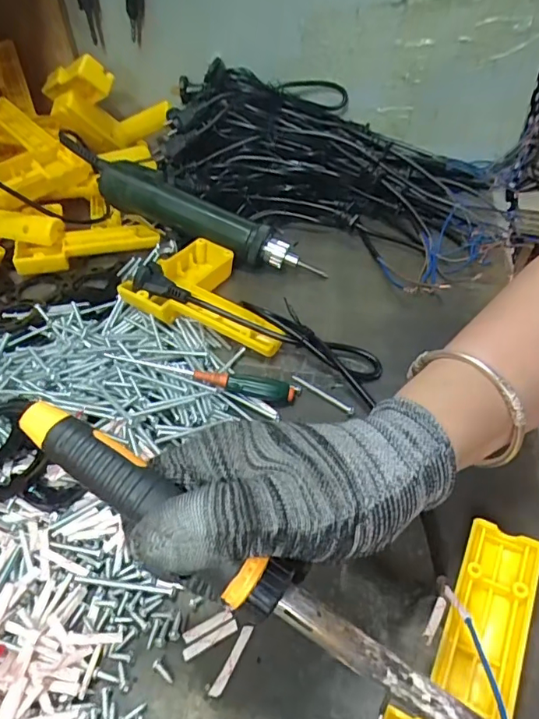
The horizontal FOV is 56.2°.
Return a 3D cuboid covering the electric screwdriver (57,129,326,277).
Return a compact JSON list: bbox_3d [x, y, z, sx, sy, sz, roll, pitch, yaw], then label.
[{"bbox_3d":[-0.088,-0.152,0.513,0.293,0.036,0.034,27,50,6],"label":"electric screwdriver"}]

